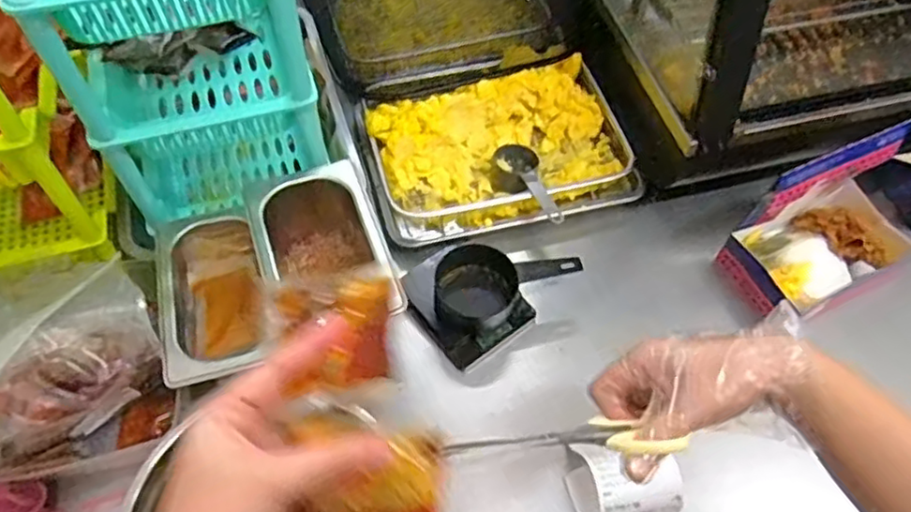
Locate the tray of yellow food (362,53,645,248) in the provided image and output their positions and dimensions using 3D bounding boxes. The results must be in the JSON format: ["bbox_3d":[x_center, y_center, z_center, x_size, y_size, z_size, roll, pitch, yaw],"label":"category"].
[{"bbox_3d":[0.056,-0.125,0.787,0.303,0.062,0.193,-14,59,-11],"label":"tray of yellow food"}]

